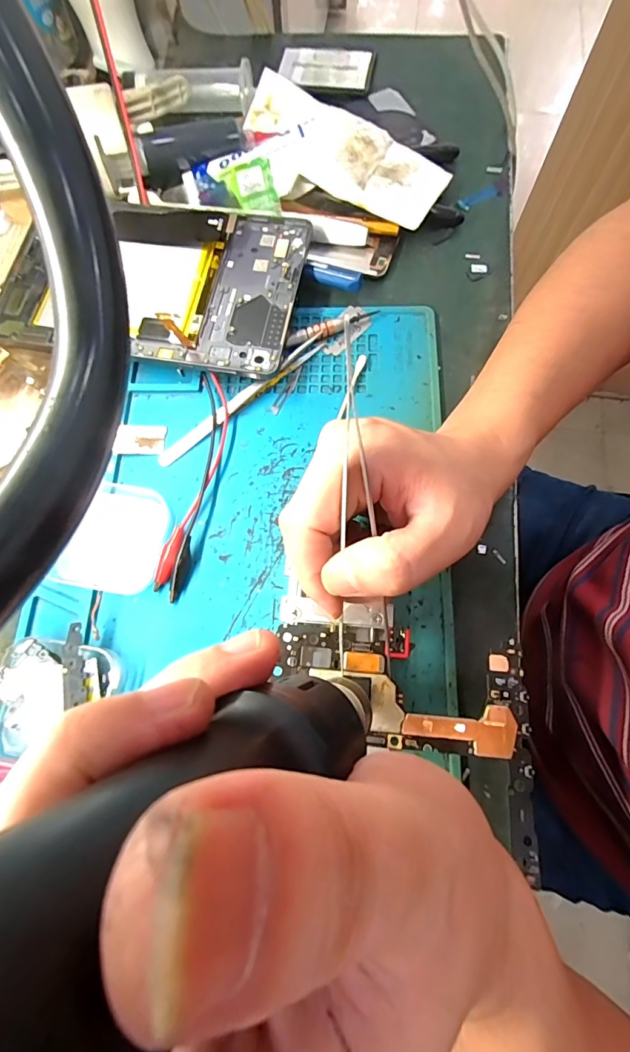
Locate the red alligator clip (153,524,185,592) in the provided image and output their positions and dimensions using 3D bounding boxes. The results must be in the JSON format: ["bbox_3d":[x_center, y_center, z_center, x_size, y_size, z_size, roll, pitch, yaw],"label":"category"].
[{"bbox_3d":[-0.087,0.020,0.255,0.010,0.005,0.039,14,75,6],"label":"red alligator clip"}]

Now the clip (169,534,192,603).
[{"bbox_3d":[-0.079,0.025,0.253,0.009,0.004,0.039,5,74,4],"label":"clip"}]

